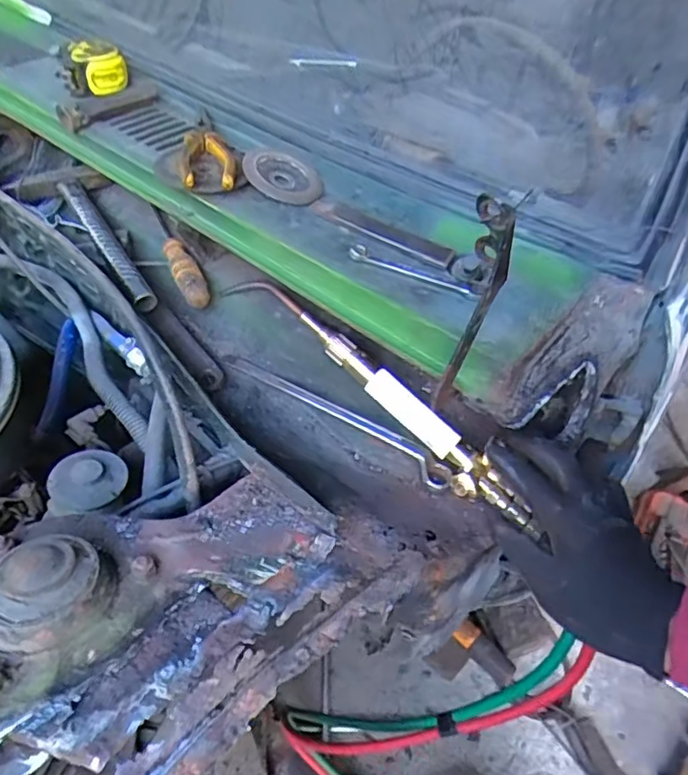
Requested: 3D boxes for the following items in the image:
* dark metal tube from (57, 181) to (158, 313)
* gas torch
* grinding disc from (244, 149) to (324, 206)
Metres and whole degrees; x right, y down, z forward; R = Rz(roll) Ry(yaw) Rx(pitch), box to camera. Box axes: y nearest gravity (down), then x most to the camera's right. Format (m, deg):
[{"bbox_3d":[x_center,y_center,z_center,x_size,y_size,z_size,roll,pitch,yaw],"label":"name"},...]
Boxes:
[{"bbox_3d":[-0.246,-0.153,0.579,0.021,0.027,0.245,-22,54,-26],"label":"dark metal tube"},{"bbox_3d":[0.030,0.003,0.552,0.365,0.031,0.053,42,53,13],"label":"gas torch"},{"bbox_3d":[-0.064,-0.212,0.562,0.086,0.013,0.074,32,49,5],"label":"grinding disc"}]

